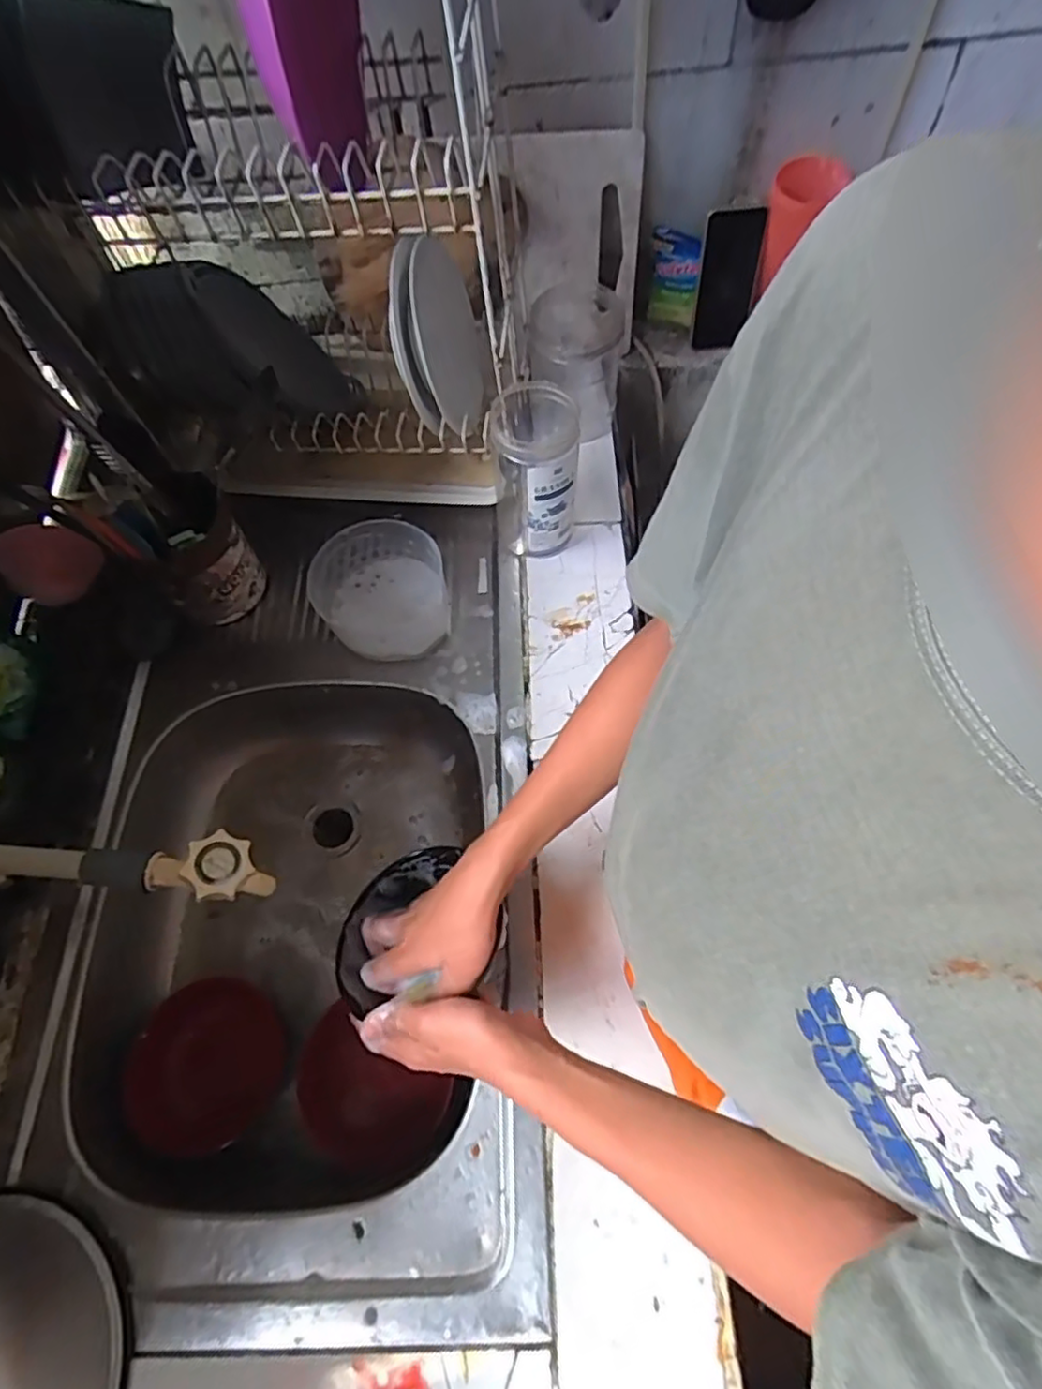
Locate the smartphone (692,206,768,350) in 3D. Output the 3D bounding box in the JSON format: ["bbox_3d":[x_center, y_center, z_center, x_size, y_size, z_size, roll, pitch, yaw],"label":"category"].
[{"bbox_3d":[0.272,-0.542,0.841,0.076,0.160,0.009,-6,51,1],"label":"smartphone"}]

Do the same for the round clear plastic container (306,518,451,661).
[{"bbox_3d":[-0.154,-0.114,0.707,0.142,0.076,0.140,-1,63,2],"label":"round clear plastic container"}]

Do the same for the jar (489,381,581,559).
[{"bbox_3d":[0.017,-0.232,0.691,0.079,0.167,0.086,-1,63,2],"label":"jar"}]

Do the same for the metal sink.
[{"bbox_3d":[-0.215,0.131,0.677,0.447,0.153,0.812,-5,63,0],"label":"metal sink"}]

